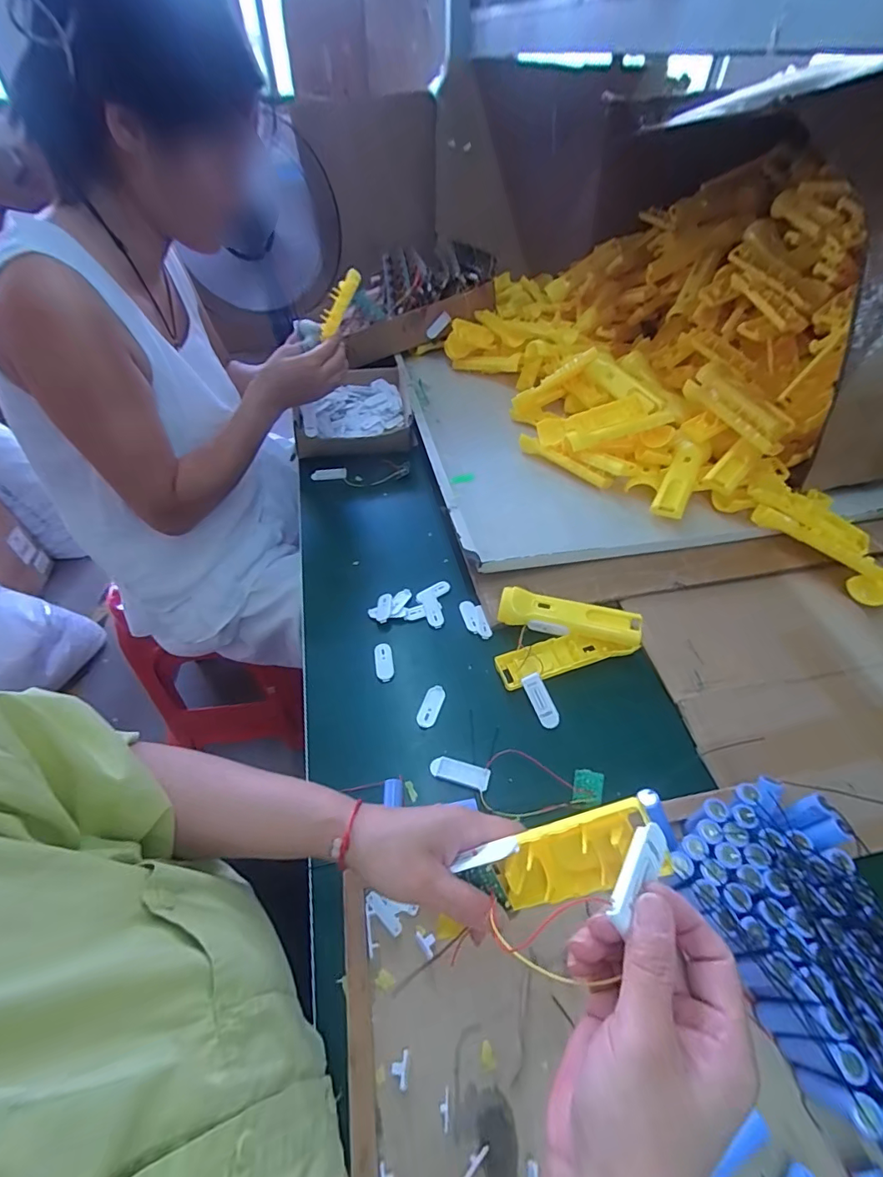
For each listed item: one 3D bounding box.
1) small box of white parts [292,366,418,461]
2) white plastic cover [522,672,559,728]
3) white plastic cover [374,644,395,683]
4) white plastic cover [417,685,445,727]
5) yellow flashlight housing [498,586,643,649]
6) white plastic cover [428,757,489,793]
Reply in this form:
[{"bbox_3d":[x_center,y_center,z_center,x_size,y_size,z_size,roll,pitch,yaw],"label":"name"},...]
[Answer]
[{"bbox_3d":[-0.163,-0.324,0.892,0.203,0.058,0.237,-9,49,-6],"label":"small box of white parts"},{"bbox_3d":[0.106,0.120,0.509,0.021,0.008,0.057,-19,71,-14],"label":"white plastic cover"},{"bbox_3d":[-0.067,0.086,0.556,0.022,0.005,0.048,-8,49,-5],"label":"white plastic cover"},{"bbox_3d":[-0.011,0.127,0.519,0.020,0.004,0.050,15,51,15],"label":"white plastic cover"},{"bbox_3d":[0.151,0.037,0.566,0.159,0.035,0.040,10,50,11],"label":"yellow flashlight housing"},{"bbox_3d":[0.018,0.180,0.467,0.058,0.004,0.022,12,50,13],"label":"white plastic cover"}]

